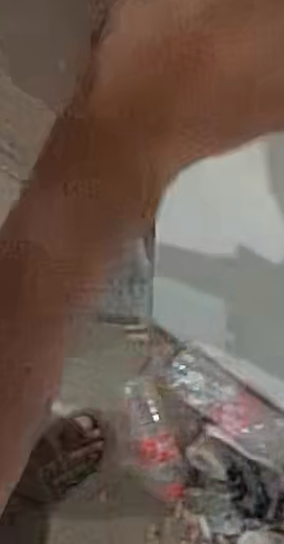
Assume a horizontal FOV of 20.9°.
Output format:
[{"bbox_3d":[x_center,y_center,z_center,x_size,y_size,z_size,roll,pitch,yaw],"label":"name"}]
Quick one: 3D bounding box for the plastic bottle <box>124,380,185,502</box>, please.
[{"bbox_3d":[0.018,0.313,1.440,0.091,0.068,0.224,-9,77,-2],"label":"plastic bottle"}]

